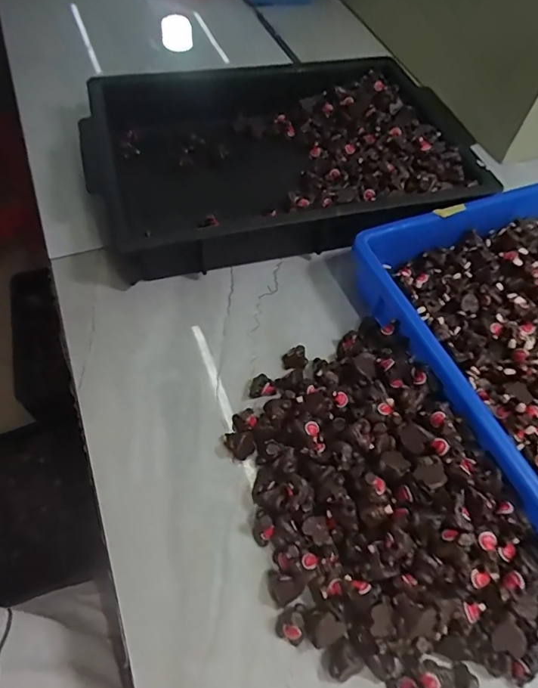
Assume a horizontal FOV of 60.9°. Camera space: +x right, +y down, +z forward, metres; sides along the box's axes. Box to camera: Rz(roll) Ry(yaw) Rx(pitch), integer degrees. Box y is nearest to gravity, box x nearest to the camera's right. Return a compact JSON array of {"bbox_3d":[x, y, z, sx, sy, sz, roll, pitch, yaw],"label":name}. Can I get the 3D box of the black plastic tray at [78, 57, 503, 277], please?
[{"bbox_3d":[0.010,-0.225,0.522,0.415,0.071,0.308,-9,58,-10],"label":"black plastic tray"}]

